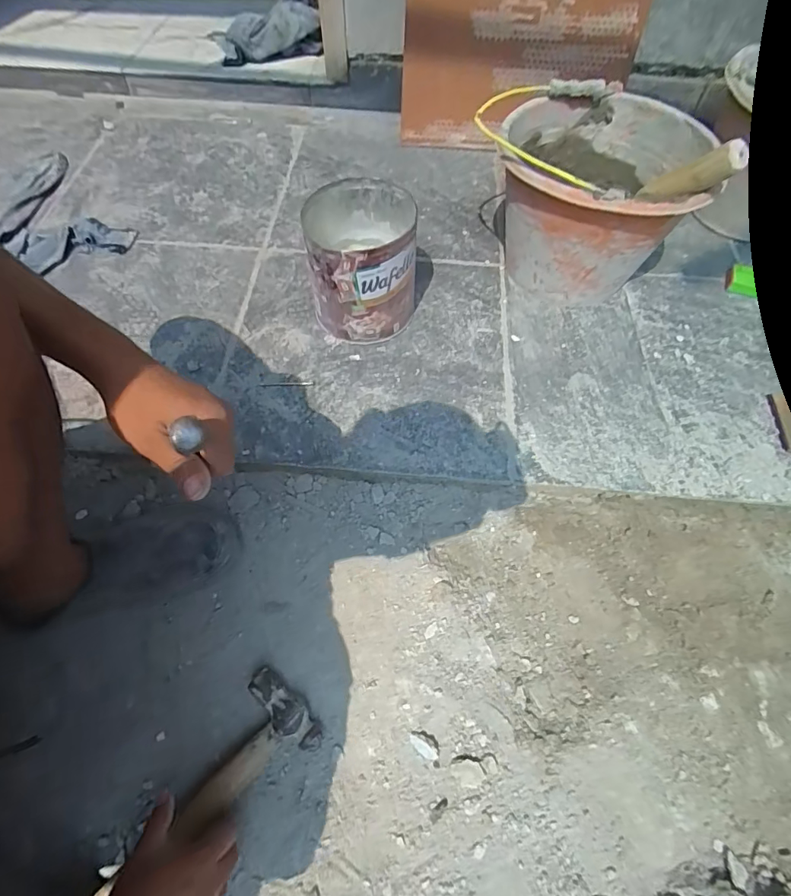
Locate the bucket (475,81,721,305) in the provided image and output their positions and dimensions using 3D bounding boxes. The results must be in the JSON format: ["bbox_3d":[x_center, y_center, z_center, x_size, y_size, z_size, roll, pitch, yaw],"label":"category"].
[{"bbox_3d":[0.267,-0.353,0.670,0.246,0.206,0.259,0,61,-1],"label":"bucket"}]

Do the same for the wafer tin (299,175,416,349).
[{"bbox_3d":[-0.046,-0.254,0.643,0.138,0.155,0.151,-2,61,-2],"label":"wafer tin"}]

